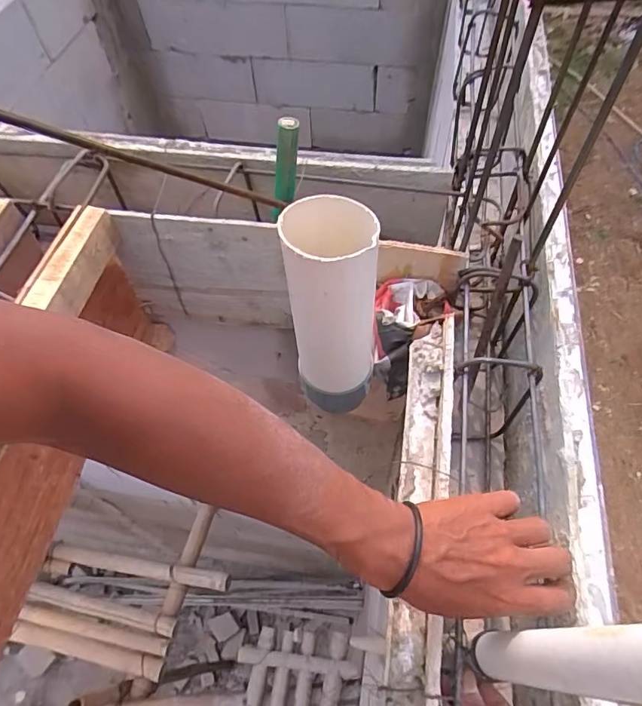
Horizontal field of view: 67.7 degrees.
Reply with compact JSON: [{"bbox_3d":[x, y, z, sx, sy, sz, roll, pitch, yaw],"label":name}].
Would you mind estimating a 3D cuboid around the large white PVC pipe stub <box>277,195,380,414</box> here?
[{"bbox_3d":[0.011,-0.027,0.462,0.074,0.257,0.076,-1,57,2],"label":"large white PVC pipe stub"}]

